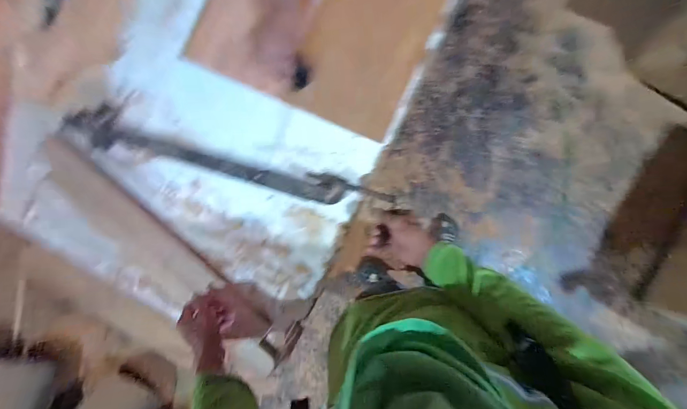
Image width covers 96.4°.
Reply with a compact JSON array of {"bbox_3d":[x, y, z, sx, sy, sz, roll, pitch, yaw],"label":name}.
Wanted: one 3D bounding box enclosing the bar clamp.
[{"bbox_3d":[-0.265,-0.100,0.684,0.739,0.034,0.075,16,88,6],"label":"bar clamp"}]

